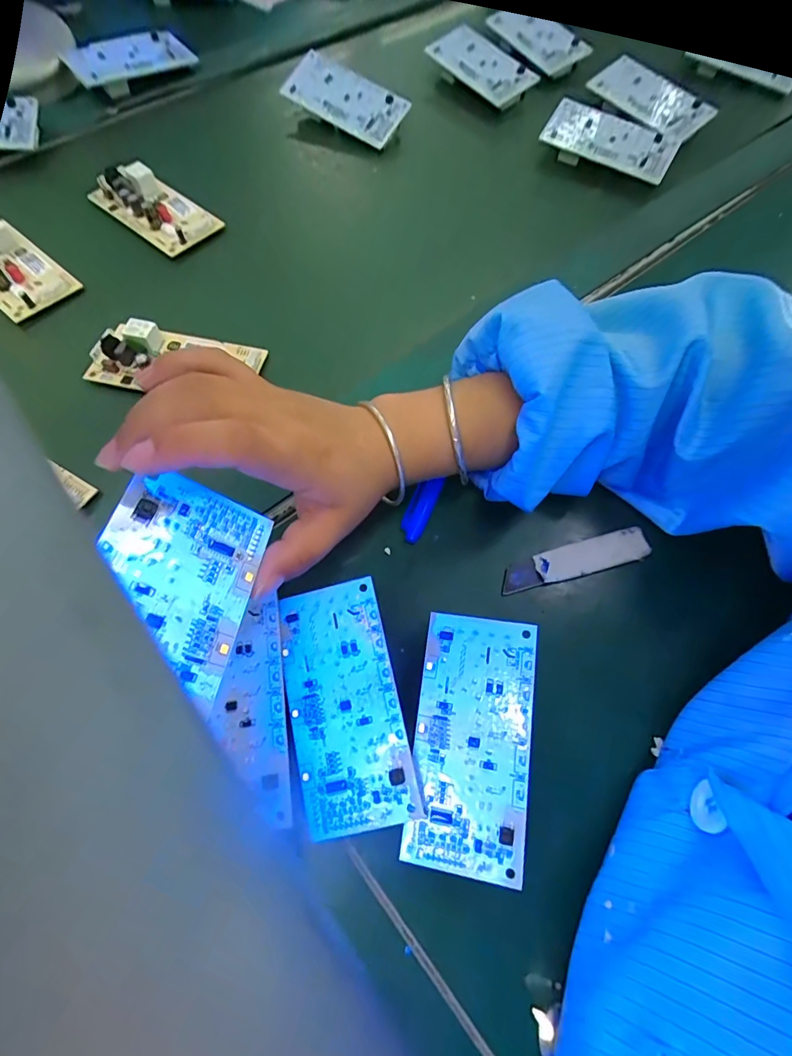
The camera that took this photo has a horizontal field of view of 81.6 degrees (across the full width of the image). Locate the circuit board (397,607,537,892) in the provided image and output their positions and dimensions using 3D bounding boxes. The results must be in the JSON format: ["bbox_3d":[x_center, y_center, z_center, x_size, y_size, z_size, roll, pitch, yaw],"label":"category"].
[{"bbox_3d":[0.037,0.102,0.224,0.055,0.004,0.114,5,72,13],"label":"circuit board"}]

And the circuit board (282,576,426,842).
[{"bbox_3d":[-0.024,0.084,0.225,0.050,0.009,0.113,-11,68,-6],"label":"circuit board"}]

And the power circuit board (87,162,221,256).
[{"bbox_3d":[-0.202,-0.269,0.379,0.108,0.015,0.052,38,71,14],"label":"power circuit board"}]

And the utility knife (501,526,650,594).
[{"bbox_3d":[0.108,0.020,0.278,0.092,0.006,0.020,-13,68,-7],"label":"utility knife"}]

